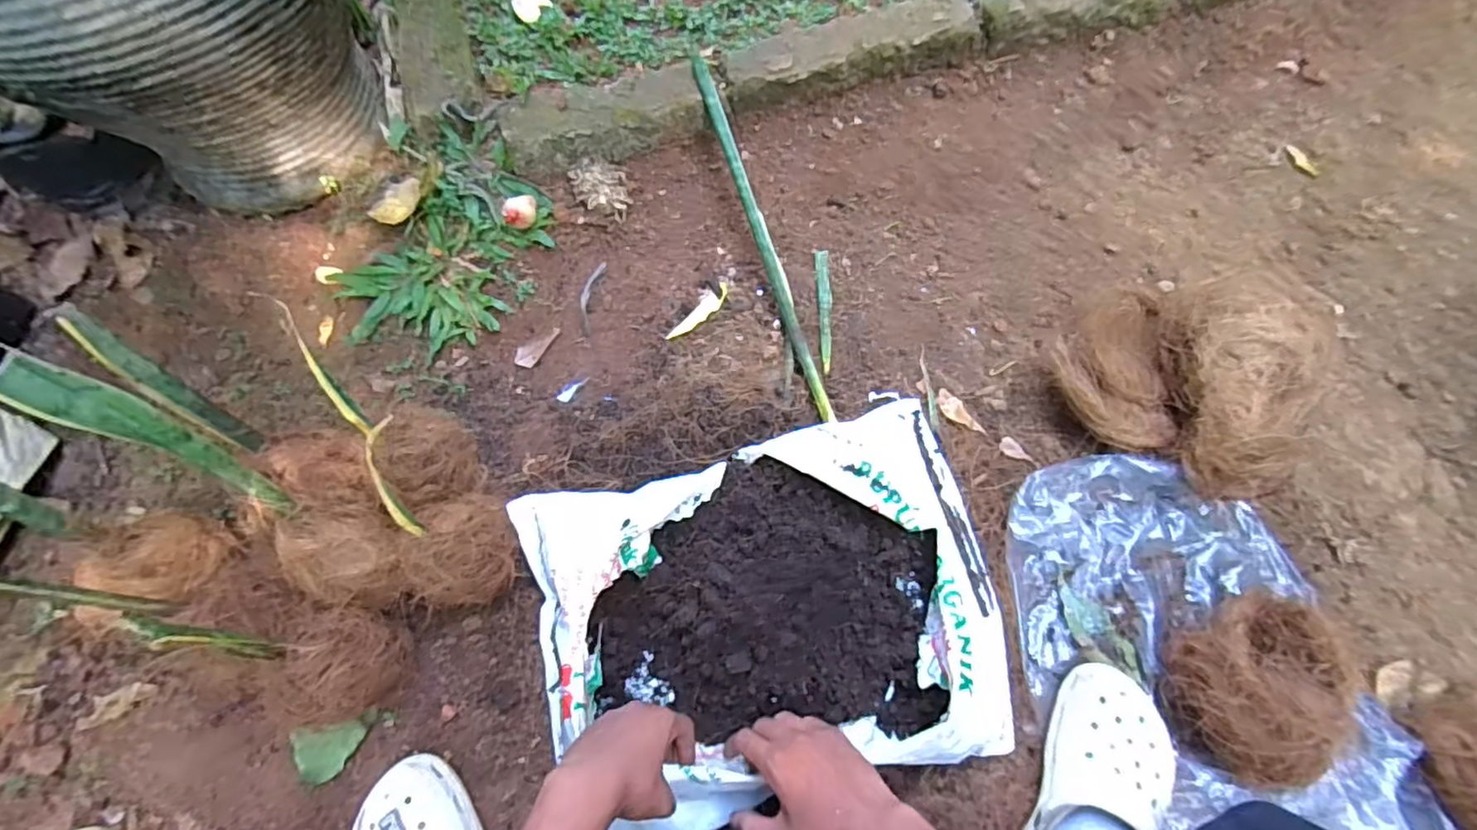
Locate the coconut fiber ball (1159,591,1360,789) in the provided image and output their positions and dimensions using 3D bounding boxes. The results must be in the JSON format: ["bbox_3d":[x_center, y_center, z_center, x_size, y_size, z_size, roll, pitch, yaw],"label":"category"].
[{"bbox_3d":[0.462,0.244,0.565,0.120,0.097,0.126,0,69,-1],"label":"coconut fiber ball"}]

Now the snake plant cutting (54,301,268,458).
[{"bbox_3d":[-0.474,-0.022,0.524,0.015,0.165,0.025,-44,48,-15],"label":"snake plant cutting"}]

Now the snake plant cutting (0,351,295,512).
[{"bbox_3d":[-0.453,0.021,0.501,0.027,0.202,0.036,9,63,45],"label":"snake plant cutting"}]

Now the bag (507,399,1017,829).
[{"bbox_3d":[0.032,0.185,0.596,0.438,0.069,0.330,-14,70,-6],"label":"bag"}]

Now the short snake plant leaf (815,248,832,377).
[{"bbox_3d":[0.105,-0.129,0.755,0.016,0.006,0.167,0,69,-1],"label":"short snake plant leaf"}]

